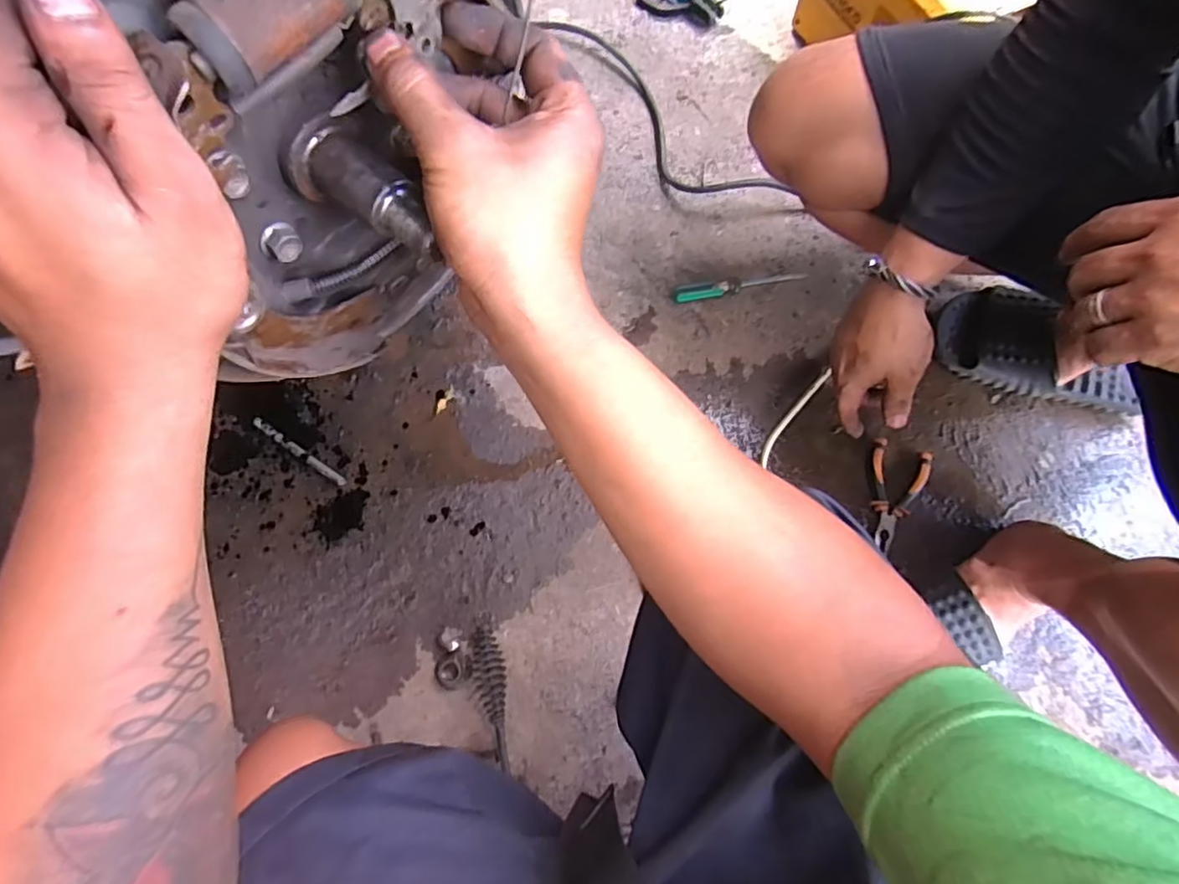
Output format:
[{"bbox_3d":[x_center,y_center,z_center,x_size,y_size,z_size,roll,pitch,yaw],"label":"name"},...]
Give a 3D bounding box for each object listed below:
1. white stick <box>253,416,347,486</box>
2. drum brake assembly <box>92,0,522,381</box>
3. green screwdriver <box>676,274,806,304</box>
[{"bbox_3d":[-0.353,0.013,0.749,0.140,0.004,0.013,33,78,8],"label":"white stick"},{"bbox_3d":[-0.097,-0.126,0.269,0.187,0.205,0.084,-34,78,-8],"label":"drum brake assembly"},{"bbox_3d":[0.199,-0.211,0.817,0.178,0.016,0.025,-13,76,-3],"label":"green screwdriver"}]

